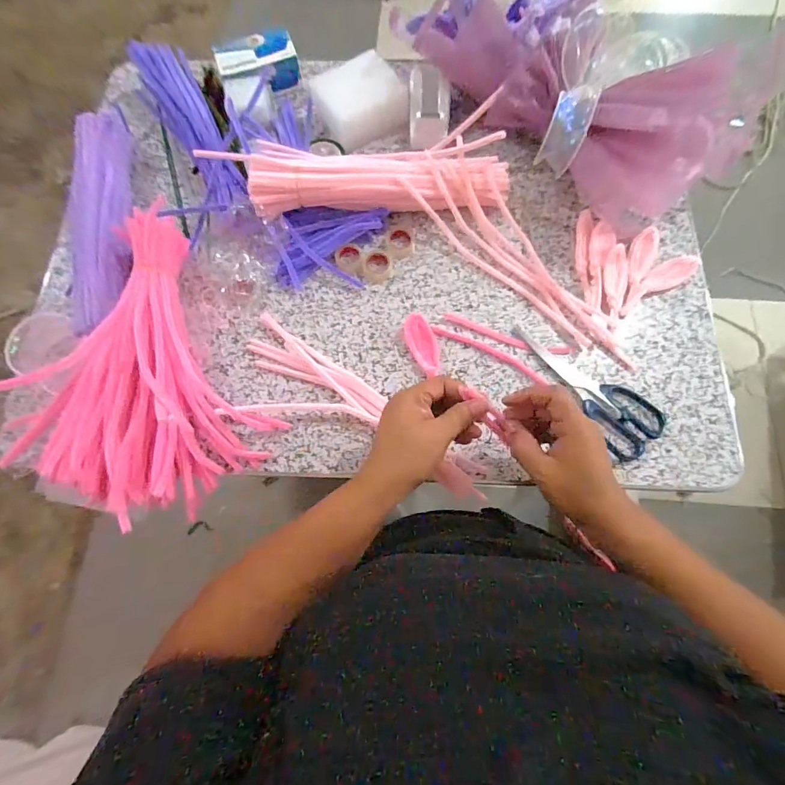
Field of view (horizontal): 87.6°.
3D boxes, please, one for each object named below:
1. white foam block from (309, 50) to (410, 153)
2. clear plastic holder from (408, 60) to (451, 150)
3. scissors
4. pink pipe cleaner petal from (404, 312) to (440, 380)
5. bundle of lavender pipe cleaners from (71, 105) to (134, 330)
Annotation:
[{"bbox_3d":[-0.040,-0.379,0.535,0.107,0.048,0.085,-32,76,-7],"label":"white foam block"},{"bbox_3d":[0.048,-0.372,0.528,0.052,0.030,0.100,1,88,2],"label":"clear plastic holder"},{"bbox_3d":[0.219,-0.014,0.449,0.065,0.009,0.180,-31,76,-7],"label":"scissors"},{"bbox_3d":[0.036,-0.055,0.455,0.033,0.017,0.068,-23,75,-5],"label":"pink pipe cleaner petal"},{"bbox_3d":[-0.347,-0.220,0.482,0.059,0.045,0.317,-9,74,-1],"label":"bundle of lavender pipe cleaners"}]

